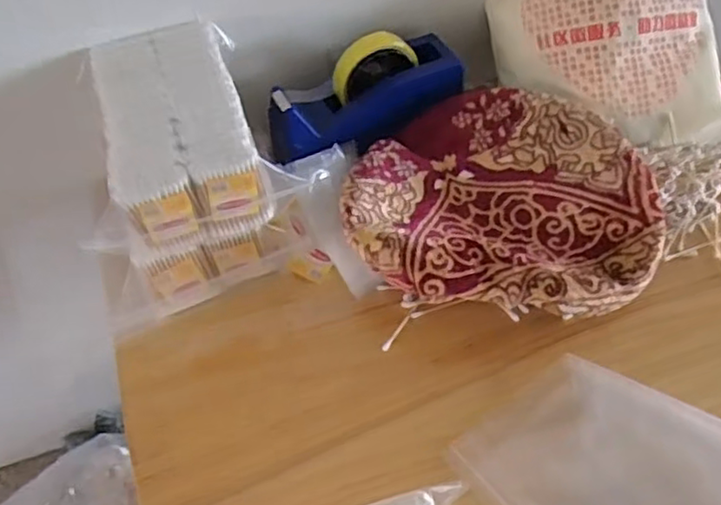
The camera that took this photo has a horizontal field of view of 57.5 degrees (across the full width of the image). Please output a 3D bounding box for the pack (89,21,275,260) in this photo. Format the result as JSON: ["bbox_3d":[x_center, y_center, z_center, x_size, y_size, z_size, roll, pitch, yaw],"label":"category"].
[{"bbox_3d":[-0.166,-0.107,0.598,0.136,0.091,0.202,-17,52,-12],"label":"pack"}]

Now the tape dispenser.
[{"bbox_3d":[0.007,-0.164,0.673,0.203,0.082,0.071,-17,52,-12],"label":"tape dispenser"}]

